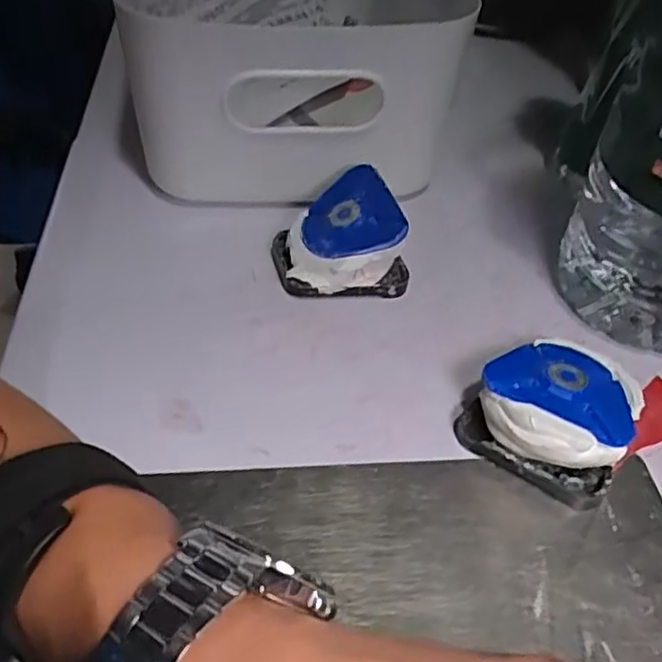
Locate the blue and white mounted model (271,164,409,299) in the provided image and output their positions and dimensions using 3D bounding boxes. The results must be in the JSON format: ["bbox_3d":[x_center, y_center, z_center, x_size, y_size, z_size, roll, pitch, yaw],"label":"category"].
[{"bbox_3d":[0.004,-0.053,0.371,0.068,0.049,0.063,-4,46,-10],"label":"blue and white mounted model"}]

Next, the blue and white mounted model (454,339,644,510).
[{"bbox_3d":[0.100,0.031,0.302,0.067,0.034,0.073,25,48,19],"label":"blue and white mounted model"}]

